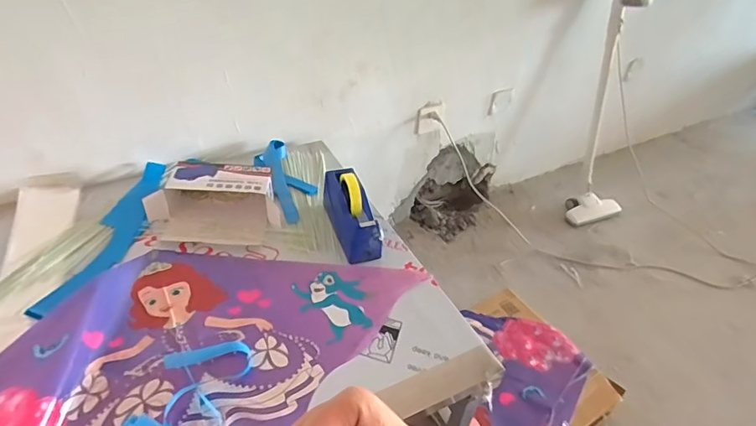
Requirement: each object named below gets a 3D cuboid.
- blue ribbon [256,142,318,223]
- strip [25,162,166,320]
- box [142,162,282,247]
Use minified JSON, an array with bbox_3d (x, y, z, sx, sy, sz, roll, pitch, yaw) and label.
[{"bbox_3d":[-0.216,-0.083,1.157,0.093,0.033,0.272,-17,45,-24],"label":"blue ribbon"},{"bbox_3d":[-0.529,0.038,0.977,0.083,0.032,0.449,4,40,-2],"label":"strip"},{"bbox_3d":[-0.347,-0.024,1.043,0.271,0.075,0.186,0,40,-6],"label":"box"}]

